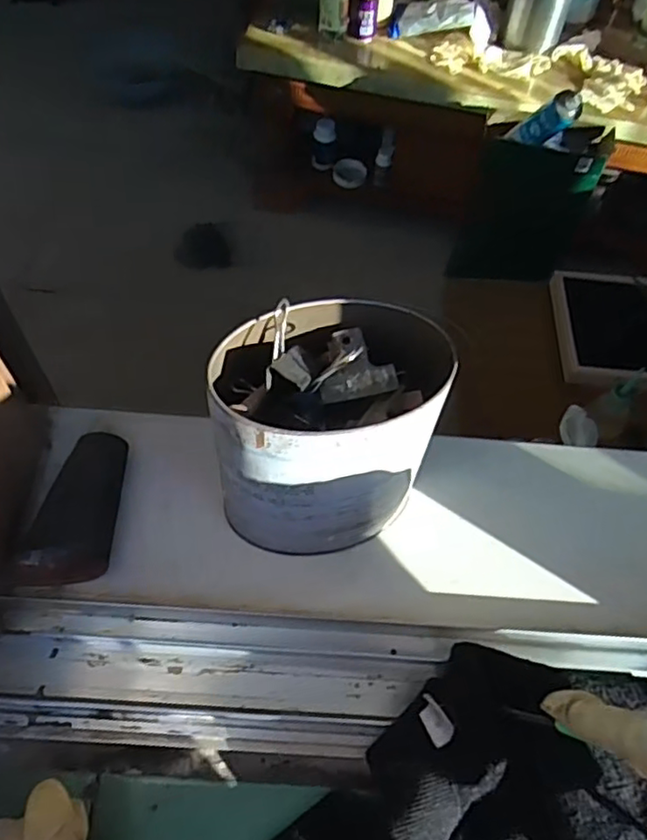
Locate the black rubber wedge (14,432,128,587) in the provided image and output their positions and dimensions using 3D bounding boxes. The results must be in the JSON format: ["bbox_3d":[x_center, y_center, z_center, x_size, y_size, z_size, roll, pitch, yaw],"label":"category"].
[{"bbox_3d":[-0.149,0.053,0.390,0.049,0.017,0.094,5,58,-1],"label":"black rubber wedge"}]

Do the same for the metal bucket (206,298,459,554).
[{"bbox_3d":[0.001,0.009,0.358,0.119,0.129,0.089,-17,61,-14],"label":"metal bucket"}]

